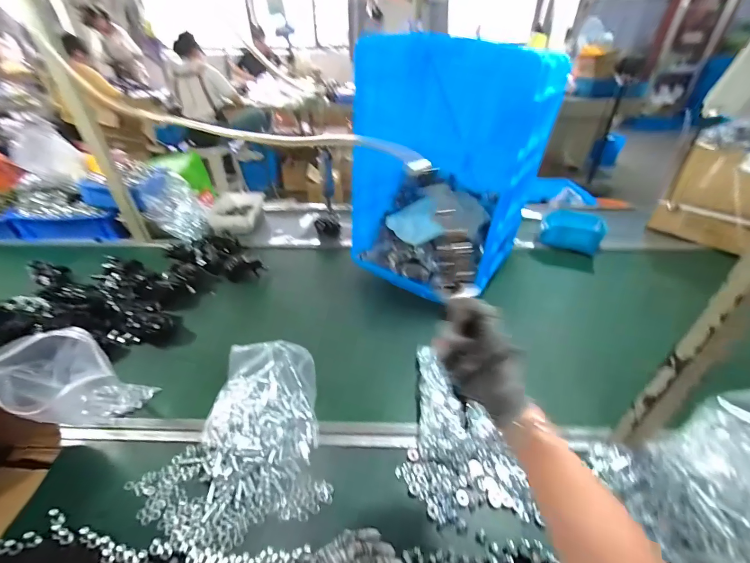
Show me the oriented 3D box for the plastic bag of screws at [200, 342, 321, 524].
[{"bbox_3d":[-0.198,0.225,0.582,0.182,0.081,0.258,0,37,1],"label":"plastic bag of screws"}]

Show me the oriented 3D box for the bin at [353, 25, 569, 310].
[{"bbox_3d":[0.166,-0.278,0.837,0.375,0.491,0.308,24,44,29],"label":"bin"}]

